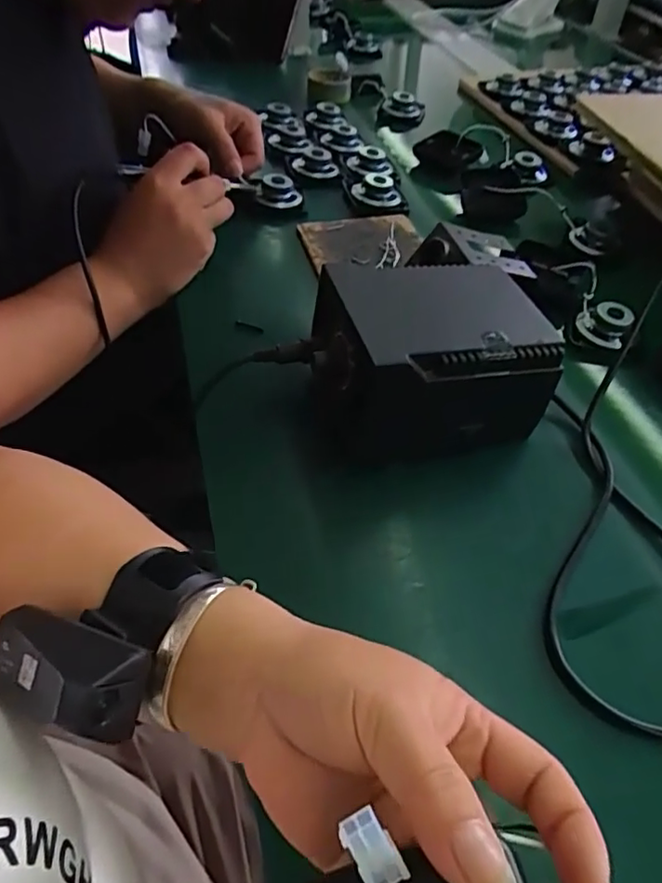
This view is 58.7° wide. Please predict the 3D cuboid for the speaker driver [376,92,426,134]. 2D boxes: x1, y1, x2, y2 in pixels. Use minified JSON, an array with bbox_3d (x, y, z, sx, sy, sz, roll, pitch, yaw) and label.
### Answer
[{"bbox_3d":[0.100,-0.471,0.842,0.070,0.043,0.062,13,48,9],"label":"speaker driver"}]

